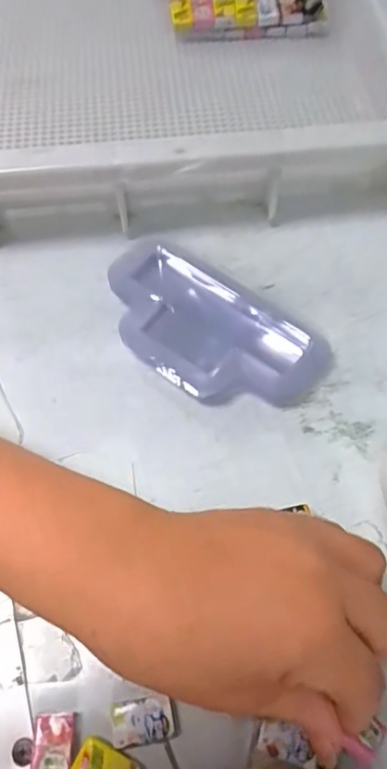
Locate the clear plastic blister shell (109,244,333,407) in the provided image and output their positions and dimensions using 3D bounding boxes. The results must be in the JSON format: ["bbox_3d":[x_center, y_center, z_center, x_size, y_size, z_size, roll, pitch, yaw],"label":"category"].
[{"bbox_3d":[0.005,-0.033,0.328,0.140,0.023,0.072,37,67,19],"label":"clear plastic blister shell"}]

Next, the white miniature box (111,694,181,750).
[{"bbox_3d":[-0.021,0.144,0.236,0.028,0.005,0.017,-8,61,-4],"label":"white miniature box"}]

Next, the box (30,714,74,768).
[{"bbox_3d":[-0.059,0.153,0.232,0.016,0.008,0.024,-3,61,-1],"label":"box"}]

